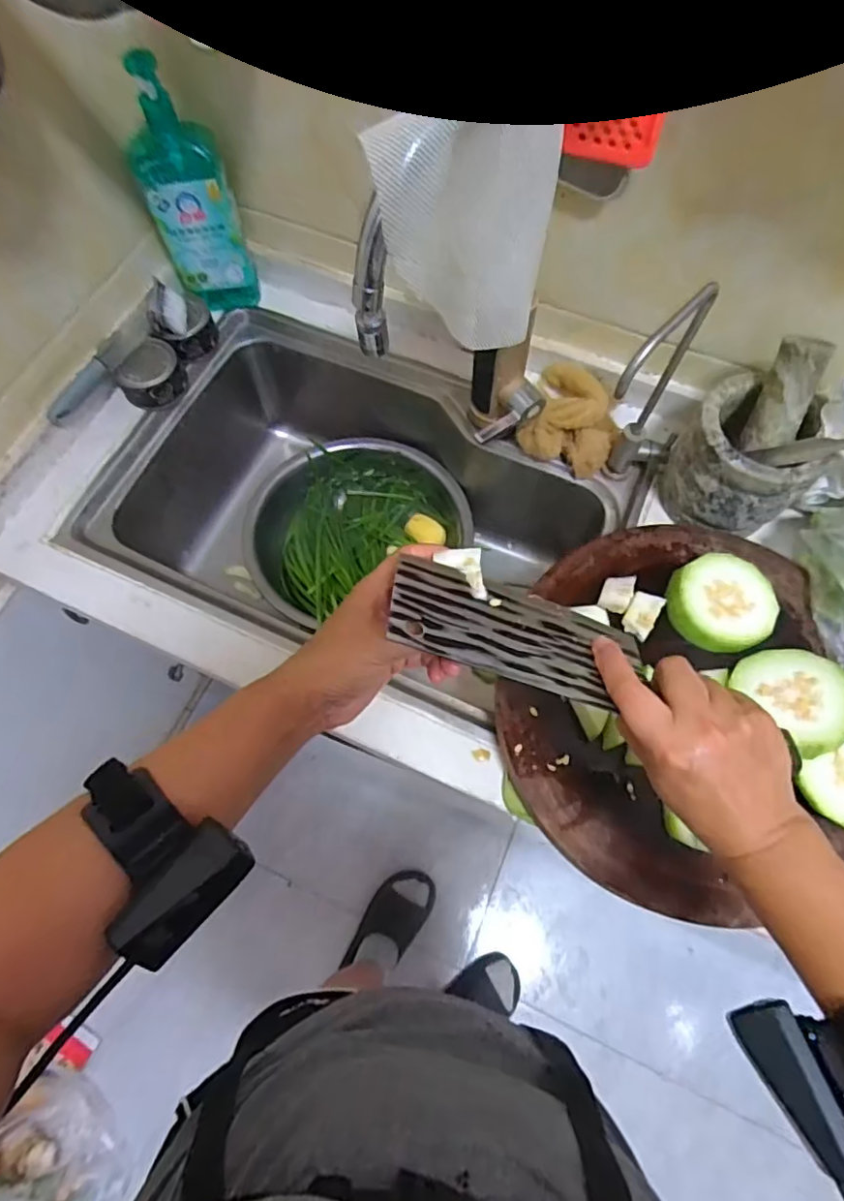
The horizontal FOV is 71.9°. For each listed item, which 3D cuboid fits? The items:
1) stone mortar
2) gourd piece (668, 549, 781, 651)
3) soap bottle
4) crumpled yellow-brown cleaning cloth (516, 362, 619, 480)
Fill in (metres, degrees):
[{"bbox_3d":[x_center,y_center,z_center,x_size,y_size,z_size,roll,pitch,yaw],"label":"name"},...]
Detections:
[{"bbox_3d":[0.345,-0.150,0.640,0.119,0.124,0.134,-13,69,-5],"label":"stone mortar"},{"bbox_3d":[0.302,0.003,0.588,0.096,0.023,0.097,0,68,0],"label":"gourd piece"},{"bbox_3d":[-0.280,-0.481,0.718,0.096,0.275,0.059,-15,69,-6],"label":"soap bottle"},{"bbox_3d":[0.191,-0.228,0.727,0.113,0.050,0.122,23,70,9],"label":"crumpled yellow-brown cleaning cloth"}]

